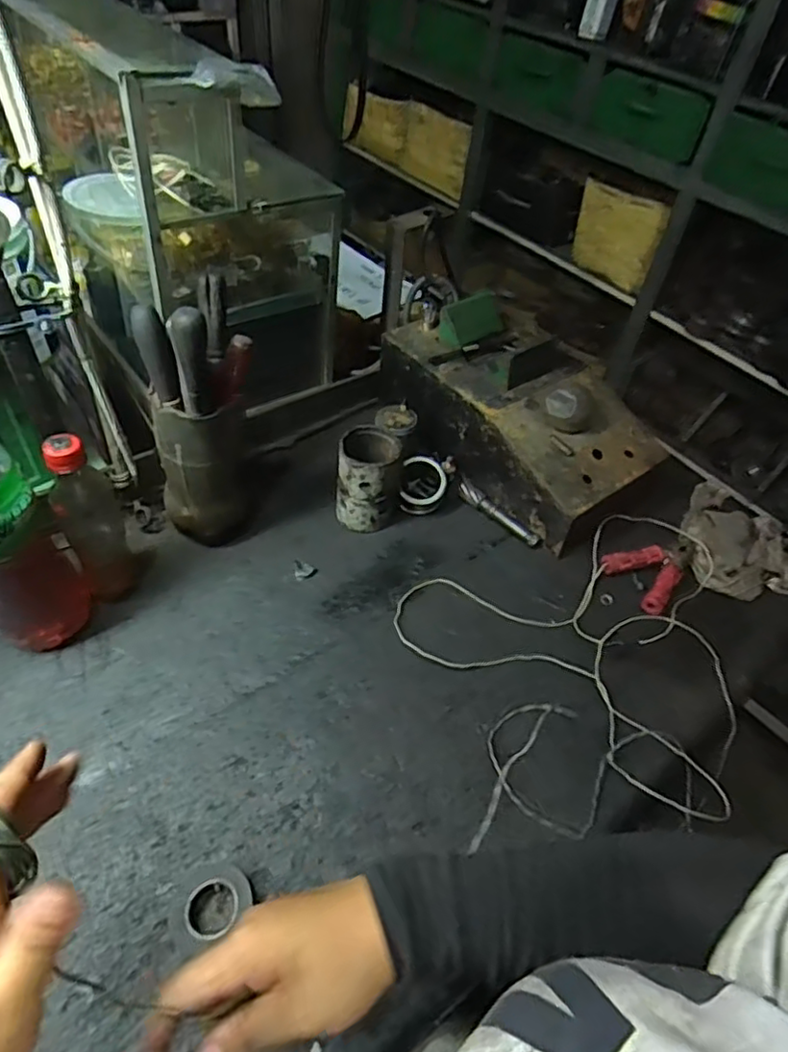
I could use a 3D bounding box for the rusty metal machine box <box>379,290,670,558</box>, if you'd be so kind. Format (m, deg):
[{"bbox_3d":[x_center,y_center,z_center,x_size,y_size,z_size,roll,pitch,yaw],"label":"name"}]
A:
[{"bbox_3d":[0.159,-0.150,0.817,0.185,0.147,0.344,-29,57,-28],"label":"rusty metal machine box"}]

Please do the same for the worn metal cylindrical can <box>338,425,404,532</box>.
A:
[{"bbox_3d":[-0.029,-0.051,0.739,0.069,0.105,0.077,4,48,-3],"label":"worn metal cylindrical can"}]

